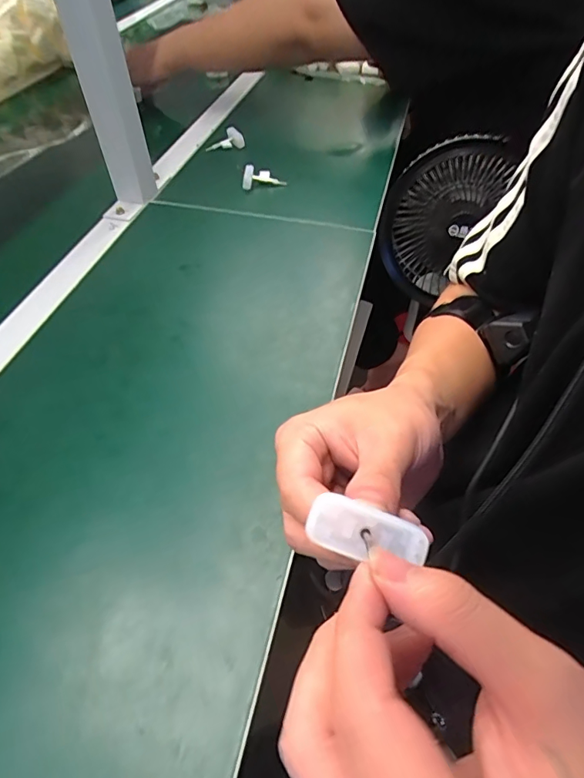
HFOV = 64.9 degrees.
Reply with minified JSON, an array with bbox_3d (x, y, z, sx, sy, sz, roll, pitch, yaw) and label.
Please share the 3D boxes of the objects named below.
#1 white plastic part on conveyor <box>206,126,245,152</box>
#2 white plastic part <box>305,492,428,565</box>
[{"bbox_3d":[-0.101,-0.374,0.693,0.062,0.029,0.017,-11,50,17],"label":"white plastic part on conveyor"},{"bbox_3d":[0.027,0.051,0.165,0.041,0.008,0.018,12,53,1],"label":"white plastic part"}]

